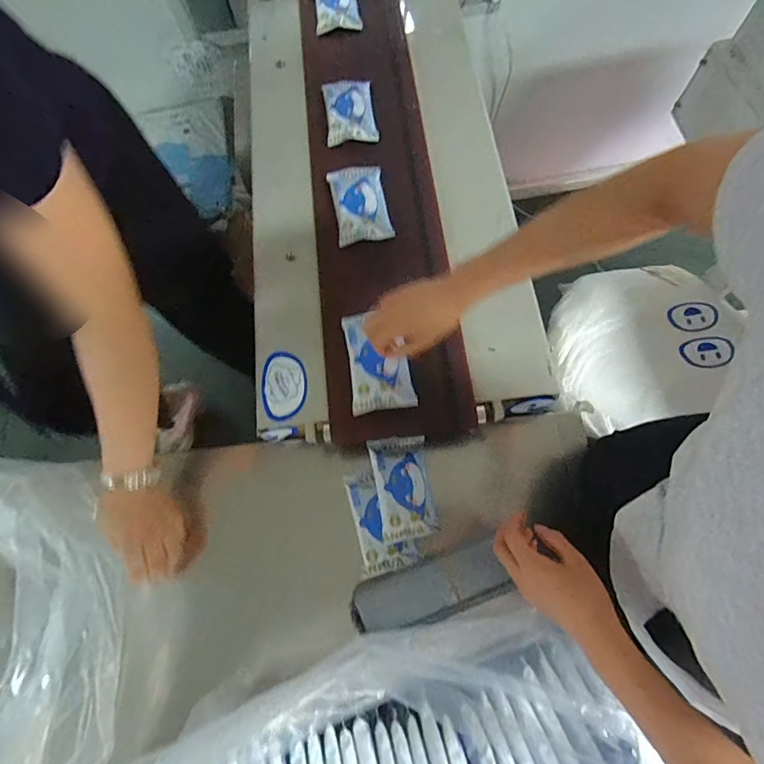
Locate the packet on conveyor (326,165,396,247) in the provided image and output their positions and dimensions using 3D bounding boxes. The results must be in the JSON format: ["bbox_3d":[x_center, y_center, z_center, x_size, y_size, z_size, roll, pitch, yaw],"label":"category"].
[{"bbox_3d":[-0.036,-0.284,0.684,0.082,0.020,0.143,-11,71,-3],"label":"packet on conveyor"}]

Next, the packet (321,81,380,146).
[{"bbox_3d":[-0.055,-0.471,0.749,0.085,0.016,0.134,-5,71,-1],"label":"packet"}]

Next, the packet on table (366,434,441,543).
[{"bbox_3d":[0.028,0.148,0.609,0.080,0.024,0.136,-8,71,-2],"label":"packet on table"}]

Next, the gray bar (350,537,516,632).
[{"bbox_3d":[0.061,0.270,0.568,0.201,0.024,0.066,-17,72,-5],"label":"gray bar"}]

